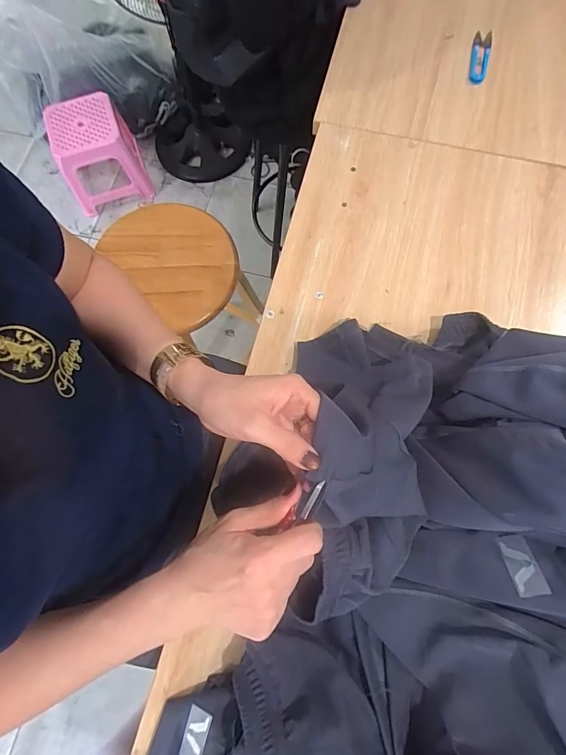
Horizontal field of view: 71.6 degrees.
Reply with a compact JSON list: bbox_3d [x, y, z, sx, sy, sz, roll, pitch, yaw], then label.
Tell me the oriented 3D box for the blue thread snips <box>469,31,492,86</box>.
[{"bbox_3d":[0.340,-0.553,0.678,0.030,0.017,0.129,15,76,6],"label":"blue thread snips"}]

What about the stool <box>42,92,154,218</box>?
[{"bbox_3d":[-0.647,-0.786,1.387,0.250,0.258,0.275,-21,76,-4],"label":"stool"}]

